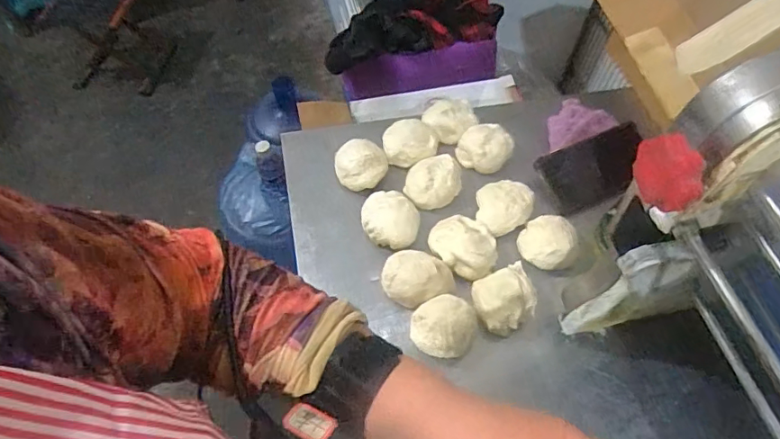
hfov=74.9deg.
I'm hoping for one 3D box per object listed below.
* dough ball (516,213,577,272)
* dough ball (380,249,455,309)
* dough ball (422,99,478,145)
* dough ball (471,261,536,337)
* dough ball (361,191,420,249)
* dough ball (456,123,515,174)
[{"bbox_3d":[0.186,0.027,0.608,0.061,0.043,0.063,1,57,-2],"label":"dough ball"},{"bbox_3d":[0.032,0.071,0.580,0.078,0.046,0.060,19,59,9],"label":"dough ball"},{"bbox_3d":[0.084,-0.142,0.708,0.071,0.039,0.056,-4,58,-5],"label":"dough ball"},{"bbox_3d":[0.127,0.090,0.564,0.067,0.045,0.067,1,57,-2],"label":"dough ball"},{"bbox_3d":[0.001,0.003,0.620,0.068,0.053,0.062,1,57,-2],"label":"dough ball"},{"bbox_3d":[0.128,-0.096,0.686,0.071,0.043,0.061,14,58,7],"label":"dough ball"}]

